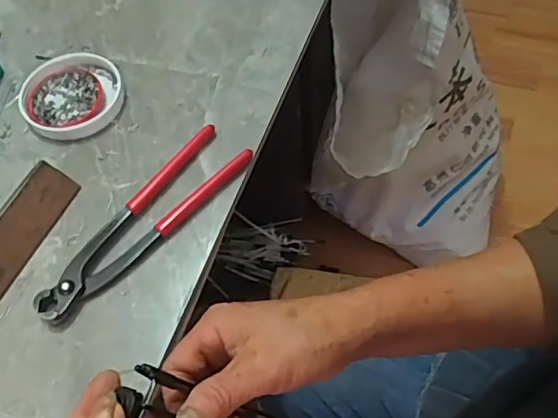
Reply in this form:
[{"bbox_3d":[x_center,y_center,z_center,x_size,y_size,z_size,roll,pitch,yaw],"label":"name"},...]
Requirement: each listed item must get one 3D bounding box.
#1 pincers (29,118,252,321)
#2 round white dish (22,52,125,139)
[{"bbox_3d":[-0.104,0.010,0.443,0.050,0.019,0.193,36,69,22],"label":"pincers"},{"bbox_3d":[-0.182,-0.101,0.508,0.085,0.014,0.089,-2,60,3],"label":"round white dish"}]

